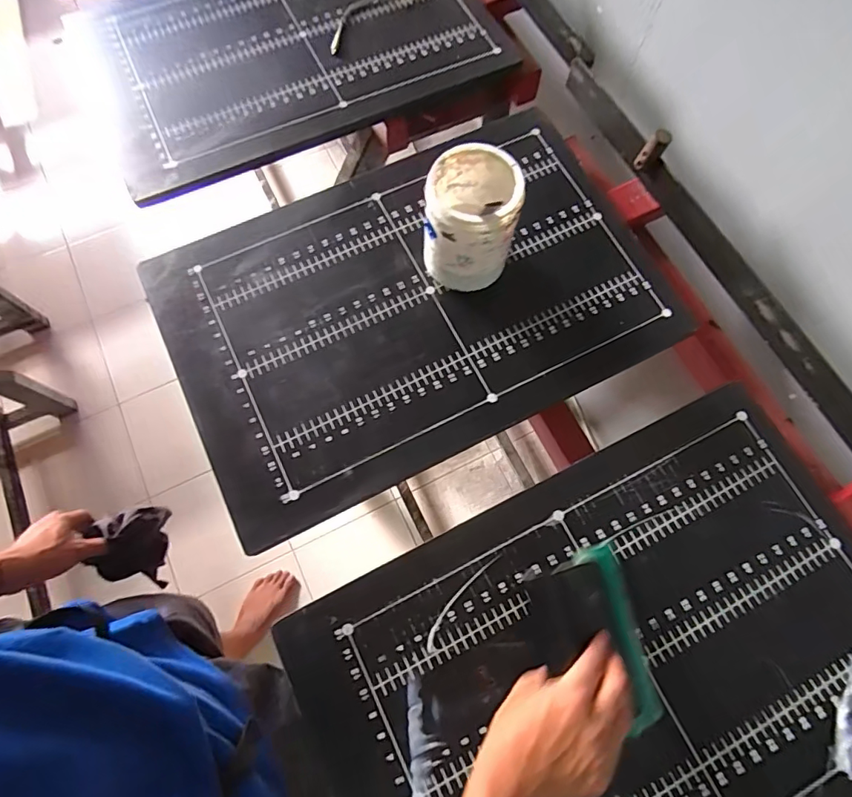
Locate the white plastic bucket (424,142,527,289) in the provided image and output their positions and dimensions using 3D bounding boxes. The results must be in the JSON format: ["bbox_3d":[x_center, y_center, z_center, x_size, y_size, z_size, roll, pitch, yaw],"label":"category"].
[{"bbox_3d":[0.049,-0.198,0.561,0.099,0.146,0.108,6,72,0],"label":"white plastic bucket"}]

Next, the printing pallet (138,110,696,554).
[{"bbox_3d":[-0.017,-0.125,0.617,0.578,0.025,0.394,-25,75,-9],"label":"printing pallet"}]

